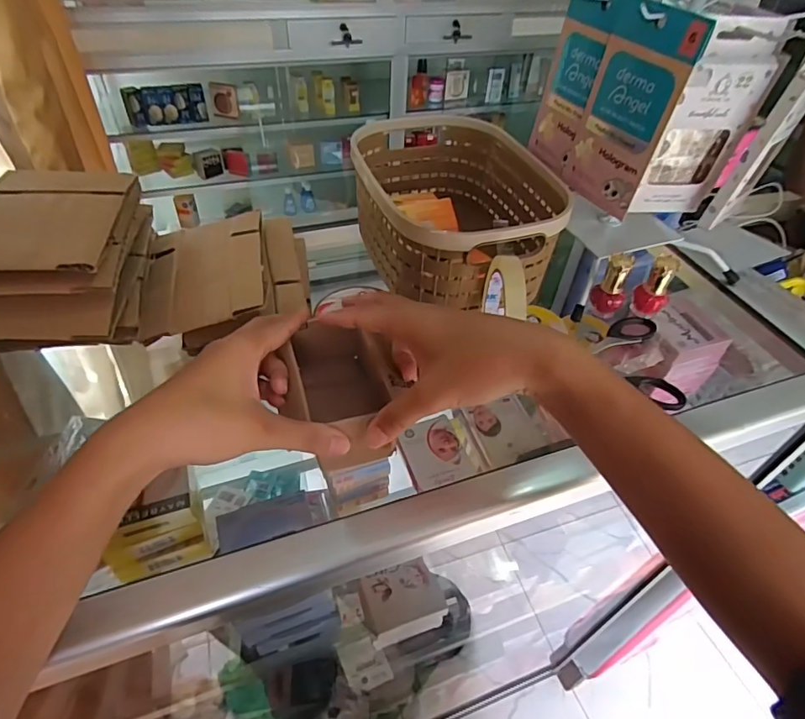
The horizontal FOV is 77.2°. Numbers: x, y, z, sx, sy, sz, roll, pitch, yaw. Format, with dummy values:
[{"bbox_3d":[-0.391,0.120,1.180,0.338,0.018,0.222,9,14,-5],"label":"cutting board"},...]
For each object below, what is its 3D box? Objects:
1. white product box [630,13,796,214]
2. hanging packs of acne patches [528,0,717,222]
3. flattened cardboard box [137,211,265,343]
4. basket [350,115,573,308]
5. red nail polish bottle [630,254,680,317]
[{"bbox_3d":[0.235,-0.181,0.390,0.067,0.140,0.019,-3,46,-7],"label":"white product box"},{"bbox_3d":[0.164,-0.214,0.416,0.025,0.139,0.138,-11,48,-14],"label":"hanging packs of acne patches"},{"bbox_3d":[-0.167,-0.076,0.422,0.098,0.017,0.129,-6,47,-10],"label":"flattened cardboard box"},{"bbox_3d":[0.044,-0.148,0.491,0.160,0.094,0.235,-11,48,-14],"label":"basket"},{"bbox_3d":[0.229,-0.066,0.456,0.022,0.055,0.022,1,46,-3],"label":"red nail polish bottle"}]

